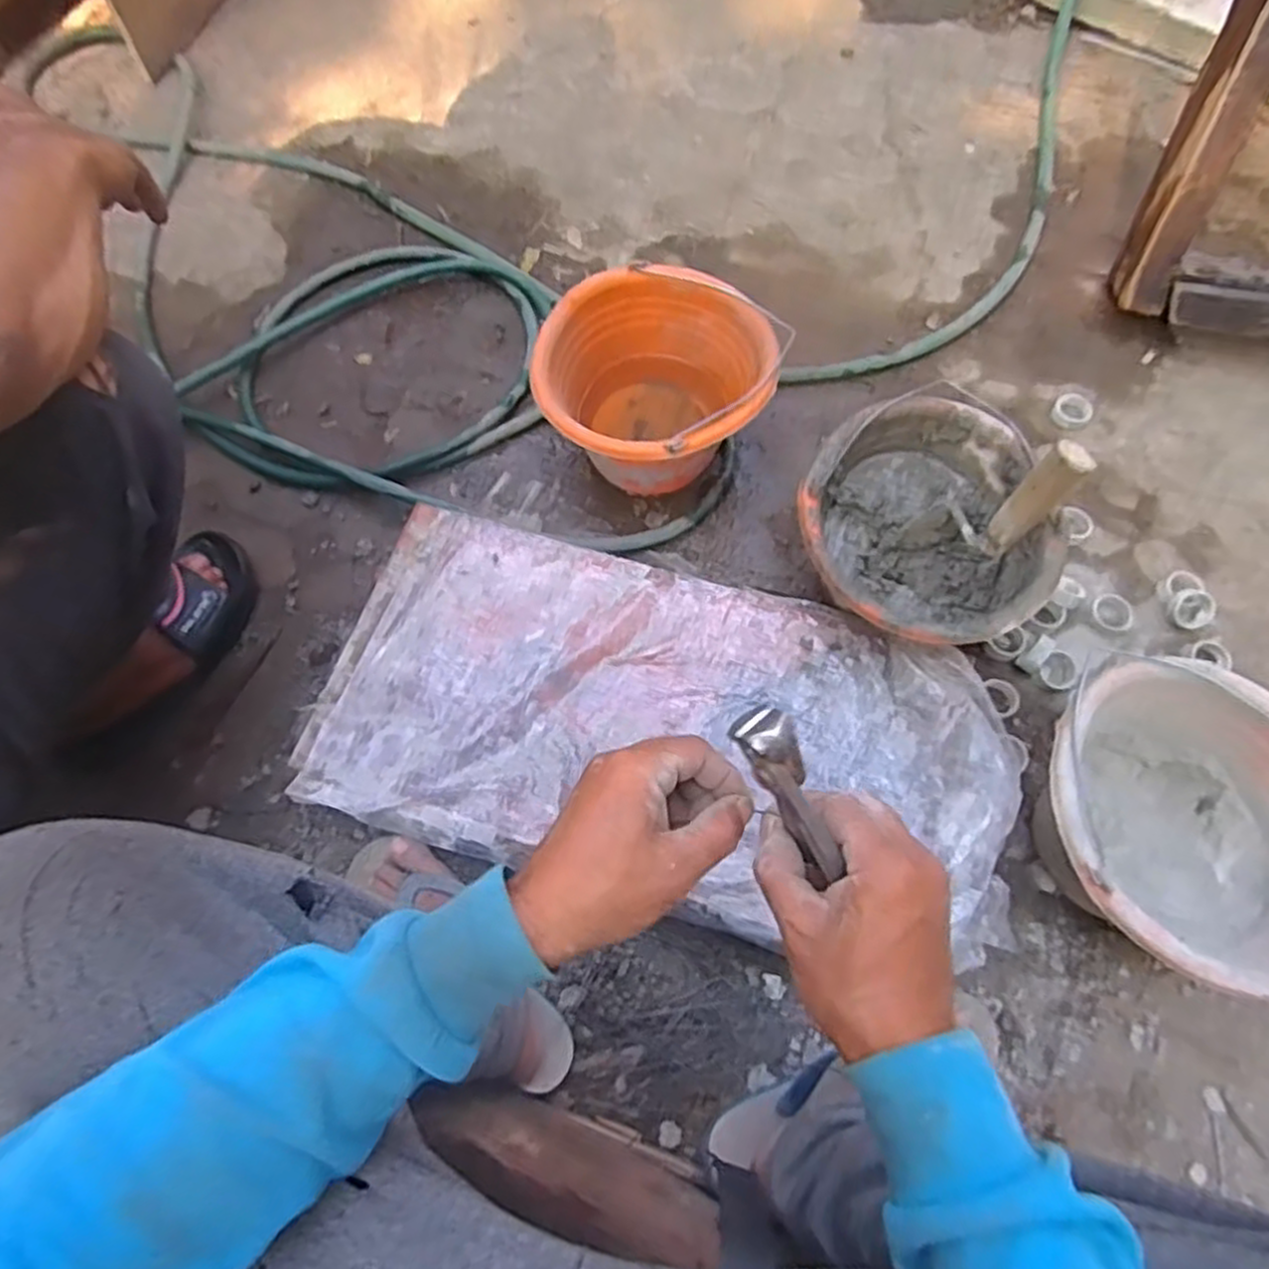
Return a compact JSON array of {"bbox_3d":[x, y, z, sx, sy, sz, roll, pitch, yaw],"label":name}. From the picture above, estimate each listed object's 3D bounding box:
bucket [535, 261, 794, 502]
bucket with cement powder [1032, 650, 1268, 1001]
[{"bbox_3d":[0.027,-0.268,0.892,0.236,0.163,0.245,0,69,1],"label":"bucket"},{"bbox_3d":[0.474,0.168,0.696,0.240,0.137,0.253,0,68,0],"label":"bucket with cement powder"}]

